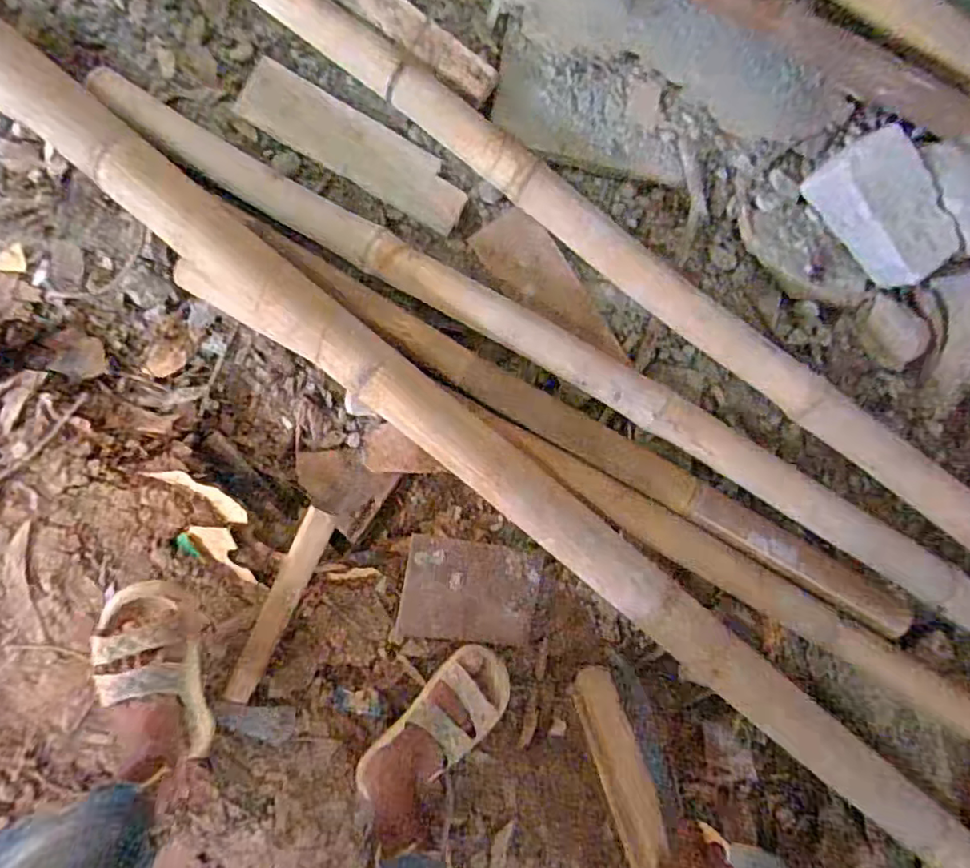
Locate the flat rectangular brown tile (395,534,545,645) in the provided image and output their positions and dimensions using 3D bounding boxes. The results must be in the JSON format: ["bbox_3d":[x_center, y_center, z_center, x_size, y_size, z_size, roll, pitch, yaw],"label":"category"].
[{"bbox_3d":[-0.020,0.232,0.880,0.195,0.013,0.143,9,86,-2],"label":"flat rectangular brown tile"}]

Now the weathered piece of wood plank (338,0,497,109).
[{"bbox_3d":[-0.144,-0.586,0.833,0.367,0.025,0.052,36,112,-4],"label":"weathered piece of wood plank"}]

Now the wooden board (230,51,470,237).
[{"bbox_3d":[-0.188,-0.417,0.884,0.351,0.018,0.088,29,103,-5],"label":"wooden board"}]

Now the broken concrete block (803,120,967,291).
[{"bbox_3d":[0.574,-0.313,0.850,0.084,0.122,0.215,-42,92,-1],"label":"broken concrete block"}]

